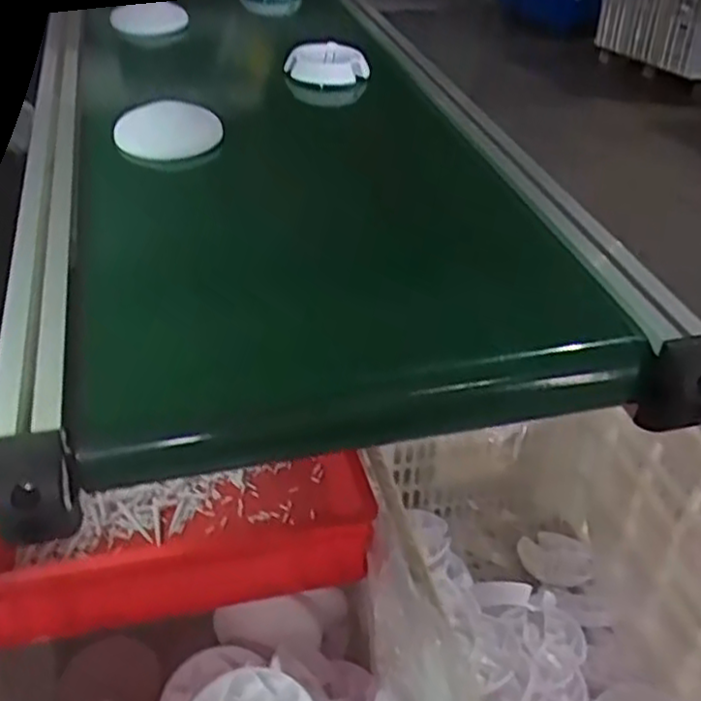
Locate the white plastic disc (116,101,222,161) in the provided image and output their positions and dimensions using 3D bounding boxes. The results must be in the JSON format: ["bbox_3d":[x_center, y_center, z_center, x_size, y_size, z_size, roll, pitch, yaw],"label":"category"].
[{"bbox_3d":[-0.188,-0.228,0.753,0.104,0.060,0.014,-12,6,-13],"label":"white plastic disc"}]

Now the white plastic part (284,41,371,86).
[{"bbox_3d":[-0.029,-0.362,0.913,0.101,0.034,0.083,-3,34,-7],"label":"white plastic part"}]

